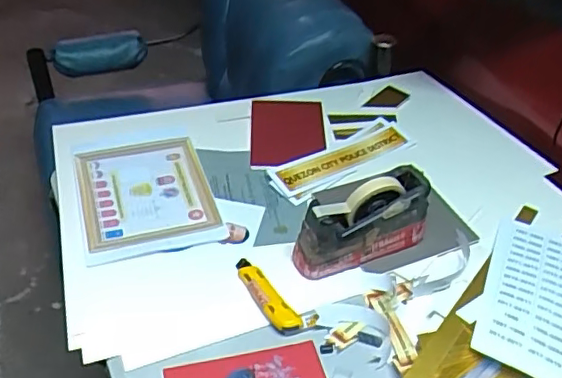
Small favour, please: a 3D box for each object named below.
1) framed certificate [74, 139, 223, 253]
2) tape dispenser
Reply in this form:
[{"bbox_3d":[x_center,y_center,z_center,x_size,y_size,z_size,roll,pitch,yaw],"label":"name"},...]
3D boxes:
[{"bbox_3d":[-0.227,0.001,0.974,0.202,0.027,0.249,-13,43,-16],"label":"framed certificate"},{"bbox_3d":[0.118,0.045,0.846,0.198,0.126,0.060,-17,44,-21],"label":"tape dispenser"}]

